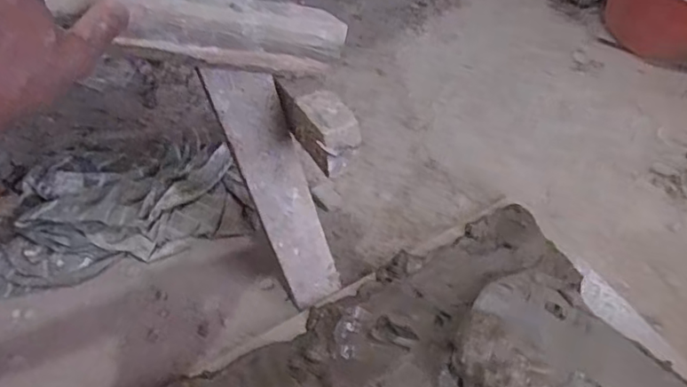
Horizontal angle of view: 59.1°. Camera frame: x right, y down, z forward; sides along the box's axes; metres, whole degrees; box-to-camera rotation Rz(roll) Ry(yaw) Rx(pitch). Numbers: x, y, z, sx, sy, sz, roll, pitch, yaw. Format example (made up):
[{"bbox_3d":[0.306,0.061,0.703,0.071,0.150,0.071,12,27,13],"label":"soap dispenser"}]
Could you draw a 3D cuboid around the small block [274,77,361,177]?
[{"bbox_3d":[-0.021,-0.060,0.512,0.042,0.046,0.082,-29,56,-18],"label":"small block"}]

